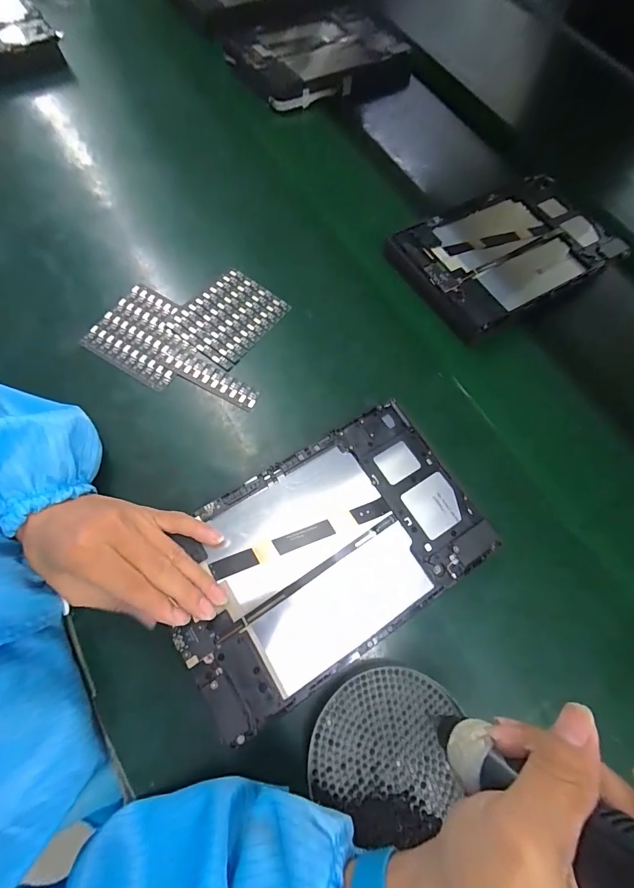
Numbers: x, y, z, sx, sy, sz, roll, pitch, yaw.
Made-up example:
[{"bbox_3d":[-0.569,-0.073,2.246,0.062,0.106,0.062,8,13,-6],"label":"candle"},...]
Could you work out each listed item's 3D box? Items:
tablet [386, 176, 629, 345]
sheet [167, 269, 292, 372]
[{"bbox_3d":[0.214,-0.219,0.426,0.248,0.017,0.149,-28,73,-12],"label":"tablet"},{"bbox_3d":[-0.087,-0.127,0.379,0.078,0.007,0.095,36,72,11],"label":"sheet"}]

